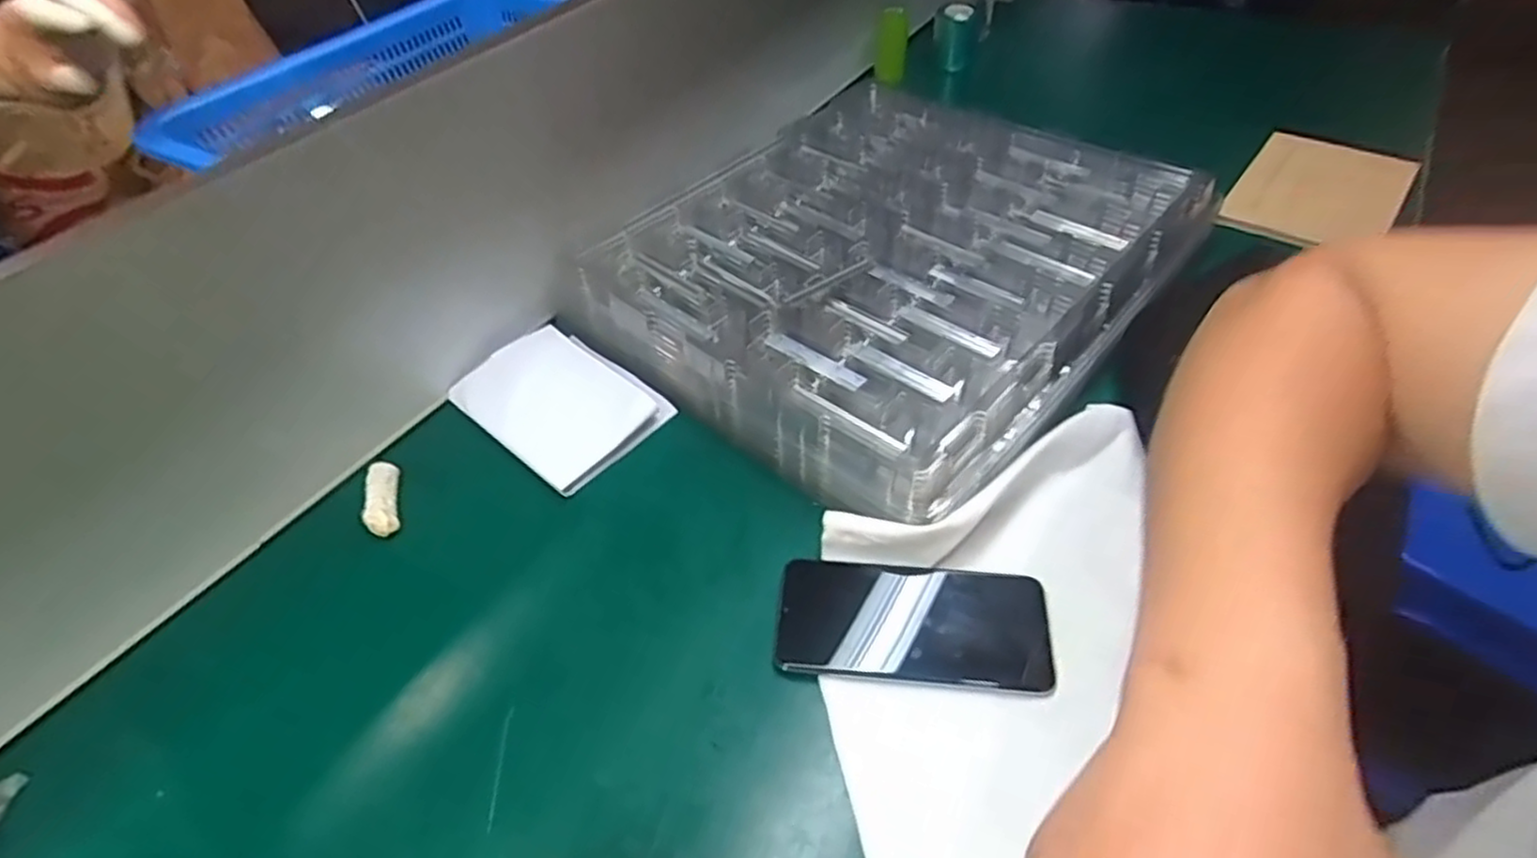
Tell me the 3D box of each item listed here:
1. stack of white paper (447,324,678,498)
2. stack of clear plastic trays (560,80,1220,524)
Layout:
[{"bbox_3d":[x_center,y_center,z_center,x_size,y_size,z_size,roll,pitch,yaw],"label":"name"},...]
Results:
[{"bbox_3d":[-0.164,-0.025,0.574,0.155,0.017,0.105,32,57,29],"label":"stack of white paper"},{"bbox_3d":[0.104,-0.151,0.631,0.390,0.055,0.457,32,57,29],"label":"stack of clear plastic trays"}]

